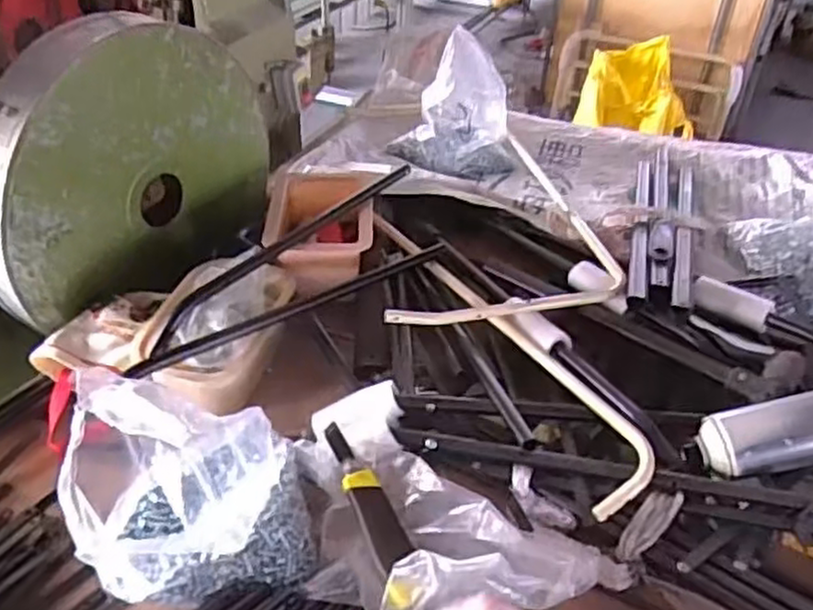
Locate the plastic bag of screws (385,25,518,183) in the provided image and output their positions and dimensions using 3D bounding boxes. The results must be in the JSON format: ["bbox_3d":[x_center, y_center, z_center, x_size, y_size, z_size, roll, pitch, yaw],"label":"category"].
[{"bbox_3d":[0.078,-0.348,1.279,0.209,0.177,0.198,0,38,-3],"label":"plastic bag of screws"}]

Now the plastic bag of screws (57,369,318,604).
[{"bbox_3d":[-0.179,0.152,0.609,0.186,0.149,0.135,-3,35,-5],"label":"plastic bag of screws"}]

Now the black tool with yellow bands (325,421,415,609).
[{"bbox_3d":[-0.029,0.182,0.651,0.038,0.019,0.178,-15,54,-20],"label":"black tool with yellow bands"}]

